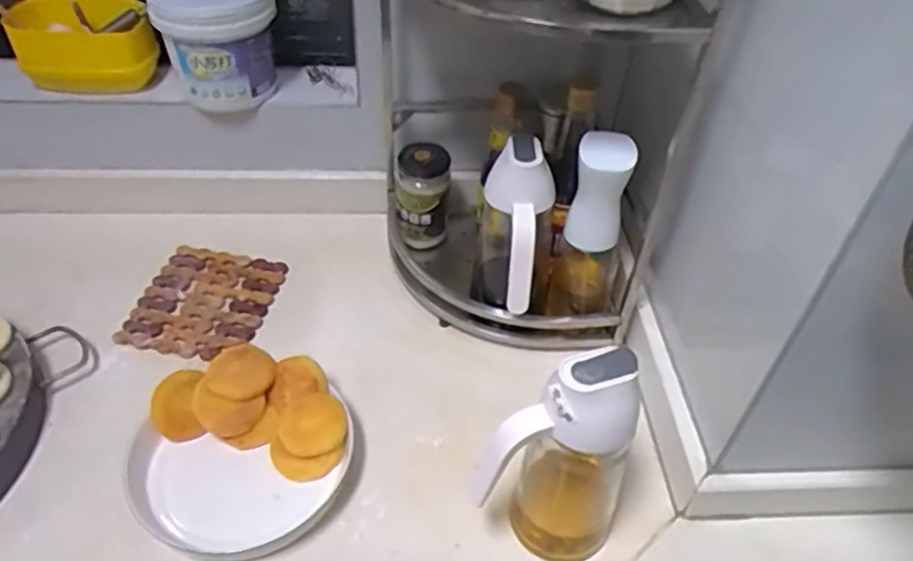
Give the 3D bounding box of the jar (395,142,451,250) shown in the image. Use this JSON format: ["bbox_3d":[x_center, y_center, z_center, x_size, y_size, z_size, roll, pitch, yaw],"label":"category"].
[{"bbox_3d":[-0.041,-0.098,0.788,0.061,0.112,0.057,-2,44,-6],"label":"jar"}]

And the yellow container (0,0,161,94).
[{"bbox_3d":[-0.414,-0.260,0.755,0.142,0.087,0.088,10,44,7],"label":"yellow container"}]

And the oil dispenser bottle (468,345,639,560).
[{"bbox_3d":[0.072,0.138,0.504,0.116,0.200,0.068,10,44,7],"label":"oil dispenser bottle"}]

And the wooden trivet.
[{"bbox_3d":[-0.277,0.022,0.746,0.135,0.015,0.146,8,44,5],"label":"wooden trivet"}]

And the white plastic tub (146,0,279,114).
[{"bbox_3d":[-0.263,-0.268,0.744,0.124,0.124,0.106,-13,46,-16],"label":"white plastic tub"}]

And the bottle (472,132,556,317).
[{"bbox_3d":[0.052,-0.031,0.655,0.068,0.189,0.105,7,44,4],"label":"bottle"}]

